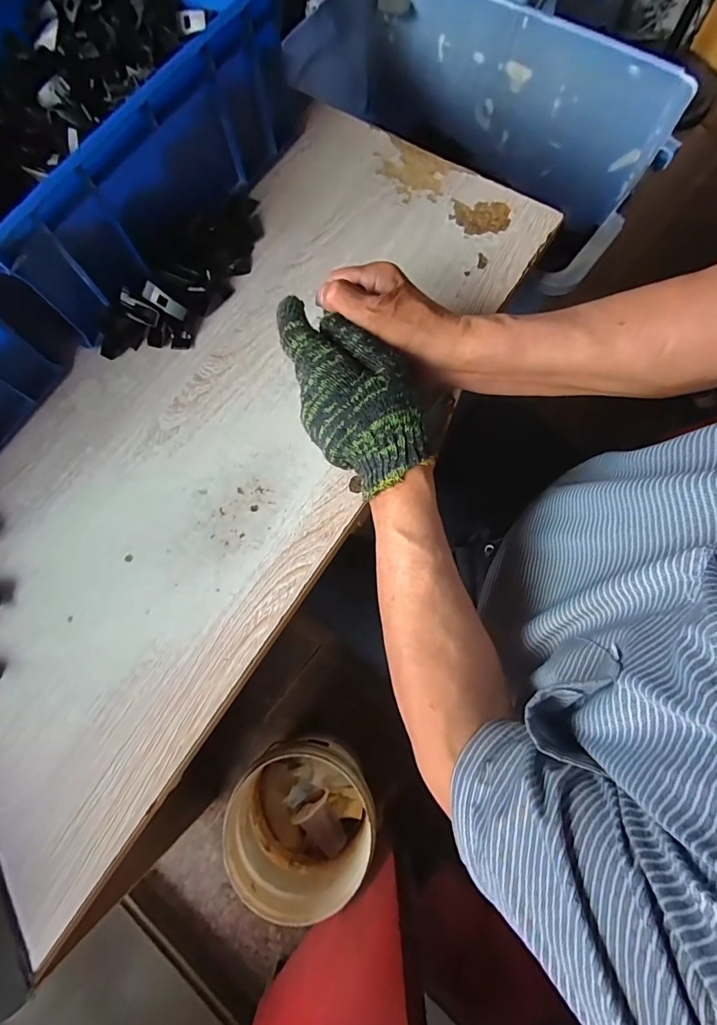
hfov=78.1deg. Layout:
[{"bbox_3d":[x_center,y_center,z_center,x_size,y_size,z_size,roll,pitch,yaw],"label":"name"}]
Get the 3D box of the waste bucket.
[{"bbox_3d":[-0.101,0.578,0.866,0.253,0.223,0.254,0,75,1],"label":"waste bucket"}]

